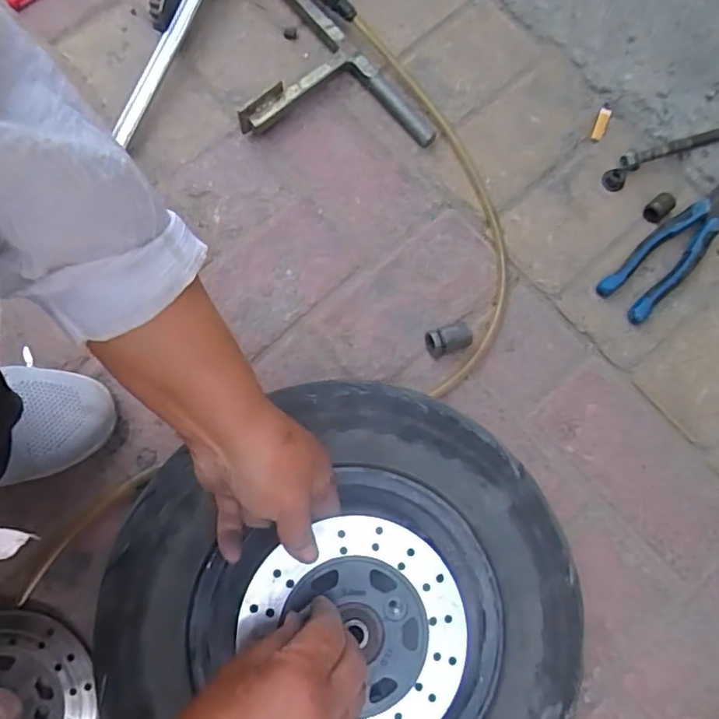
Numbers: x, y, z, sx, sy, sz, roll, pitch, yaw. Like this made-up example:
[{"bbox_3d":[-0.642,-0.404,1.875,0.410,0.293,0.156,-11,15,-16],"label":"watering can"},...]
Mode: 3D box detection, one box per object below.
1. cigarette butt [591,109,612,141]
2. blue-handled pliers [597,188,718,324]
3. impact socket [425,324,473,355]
[{"bbox_3d":[0.252,-0.246,0.597,0.012,0.006,0.038,21,78,4],"label":"cigarette butt"},{"bbox_3d":[0.313,-0.118,0.549,0.197,0.016,0.050,-44,82,-10],"label":"blue-handled pliers"},{"bbox_3d":[0.083,-0.018,0.525,0.042,0.017,0.022,-14,78,-4],"label":"impact socket"}]

